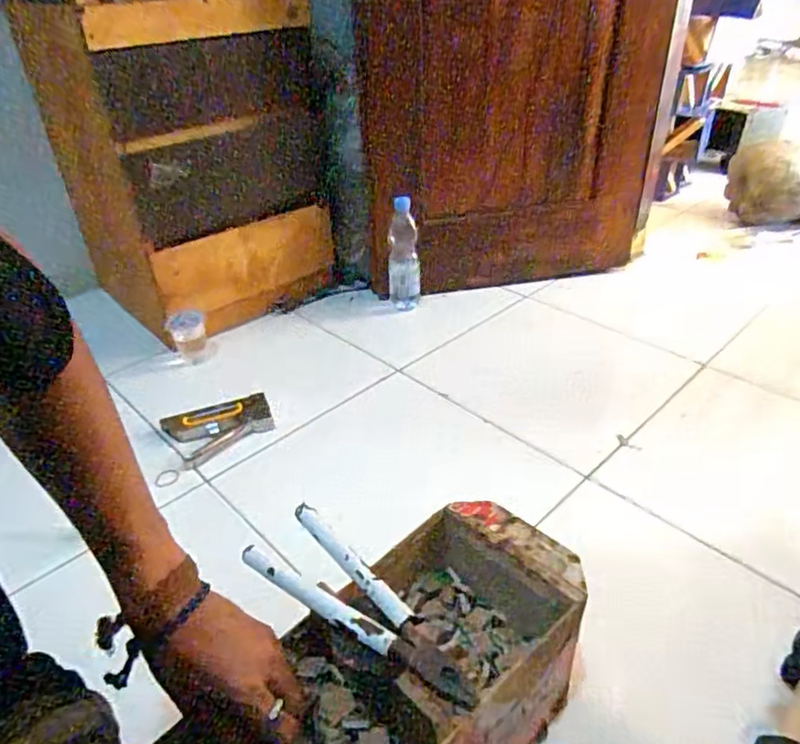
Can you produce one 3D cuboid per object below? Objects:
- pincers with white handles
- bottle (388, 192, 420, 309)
[{"bbox_3d":[-0.027,0.172,0.460,0.213,0.012,0.069,23,43,32],"label":"pincers with white handles"},{"bbox_3d":[0.006,-0.243,1.249,0.064,0.226,0.081,-3,35,0],"label":"bottle"}]

